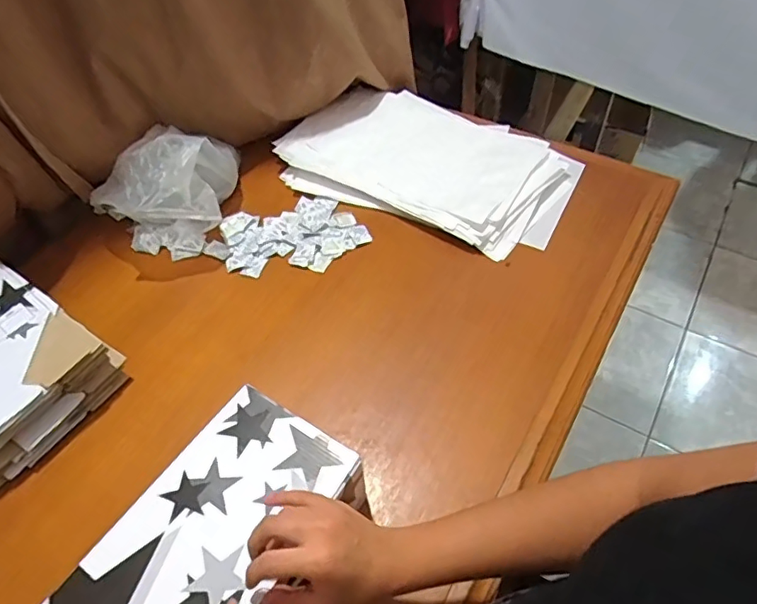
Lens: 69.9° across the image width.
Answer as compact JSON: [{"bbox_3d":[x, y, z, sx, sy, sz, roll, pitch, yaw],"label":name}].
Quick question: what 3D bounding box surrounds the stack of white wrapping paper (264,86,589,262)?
[{"bbox_3d":[0.076,-0.235,0.896,0.471,0.047,0.284,24,54,18],"label":"stack of white wrapping paper"}]

